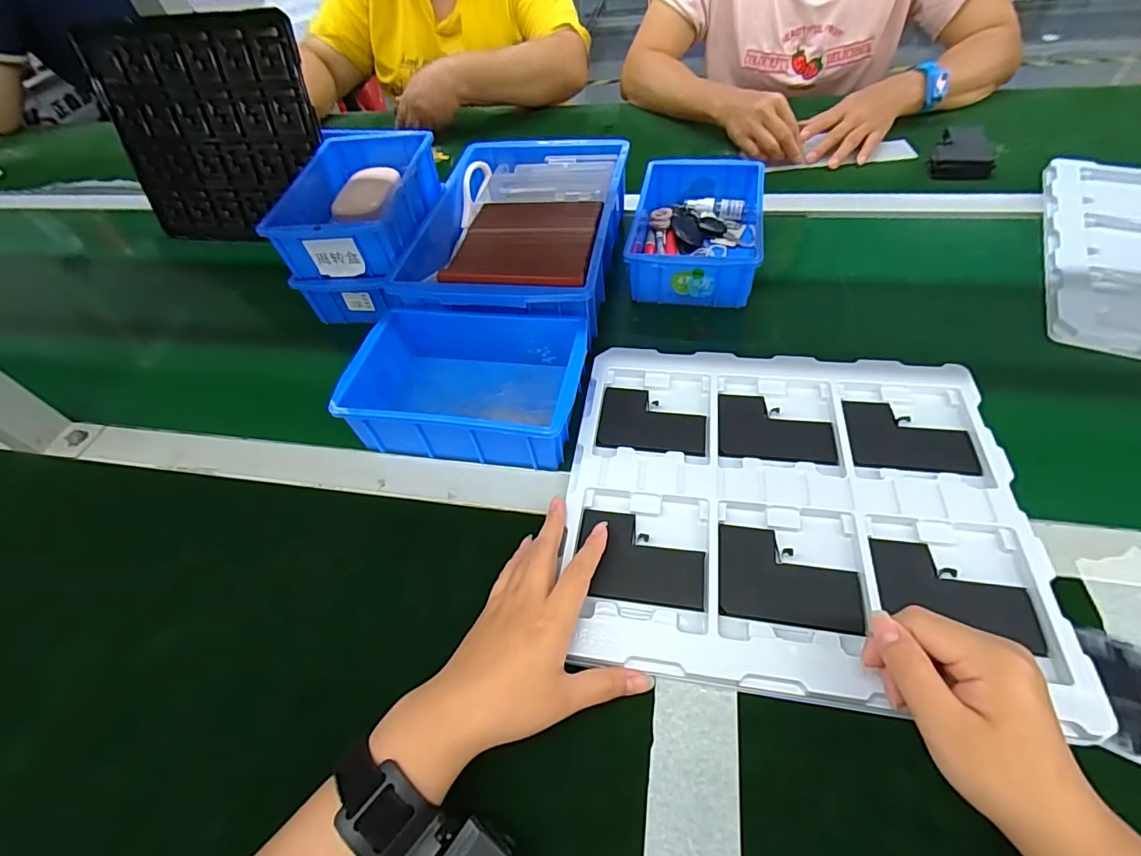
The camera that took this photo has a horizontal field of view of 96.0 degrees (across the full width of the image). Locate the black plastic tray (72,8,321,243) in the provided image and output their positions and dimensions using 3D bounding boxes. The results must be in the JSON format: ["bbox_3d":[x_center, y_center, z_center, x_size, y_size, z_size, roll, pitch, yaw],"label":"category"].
[{"bbox_3d":[-0.477,-0.385,0.680,0.327,0.250,0.018,5,28,14],"label":"black plastic tray"}]

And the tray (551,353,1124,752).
[{"bbox_3d":[0.161,0.051,0.390,0.315,0.014,0.278,5,53,10],"label":"tray"}]

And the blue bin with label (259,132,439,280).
[{"bbox_3d":[-0.236,-0.251,0.590,0.142,0.076,0.212,-1,52,5],"label":"blue bin with label"}]

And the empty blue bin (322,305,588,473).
[{"bbox_3d":[-0.088,-0.043,0.470,0.198,0.061,0.140,5,53,10],"label":"empty blue bin"}]

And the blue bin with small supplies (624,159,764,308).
[{"bbox_3d":[0.140,-0.225,0.580,0.127,0.058,0.194,7,53,11],"label":"blue bin with small supplies"}]

